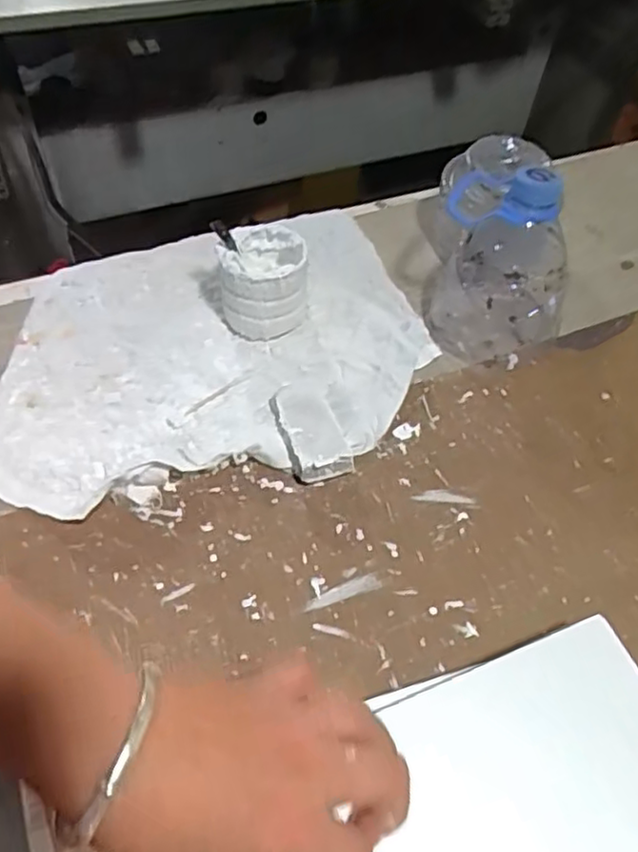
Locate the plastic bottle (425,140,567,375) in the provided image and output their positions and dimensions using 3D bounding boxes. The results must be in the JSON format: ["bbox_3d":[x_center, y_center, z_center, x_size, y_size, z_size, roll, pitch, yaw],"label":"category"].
[{"bbox_3d":[0.133,-0.128,0.491,0.110,0.131,0.112,16,54,7],"label":"plastic bottle"}]

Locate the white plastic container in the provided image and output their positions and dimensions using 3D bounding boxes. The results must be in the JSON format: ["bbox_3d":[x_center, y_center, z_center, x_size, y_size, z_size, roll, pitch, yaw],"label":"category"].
[{"bbox_3d":[-0.042,-0.106,0.503,0.067,0.065,0.067,0,54,-5],"label":"white plastic container"}]

